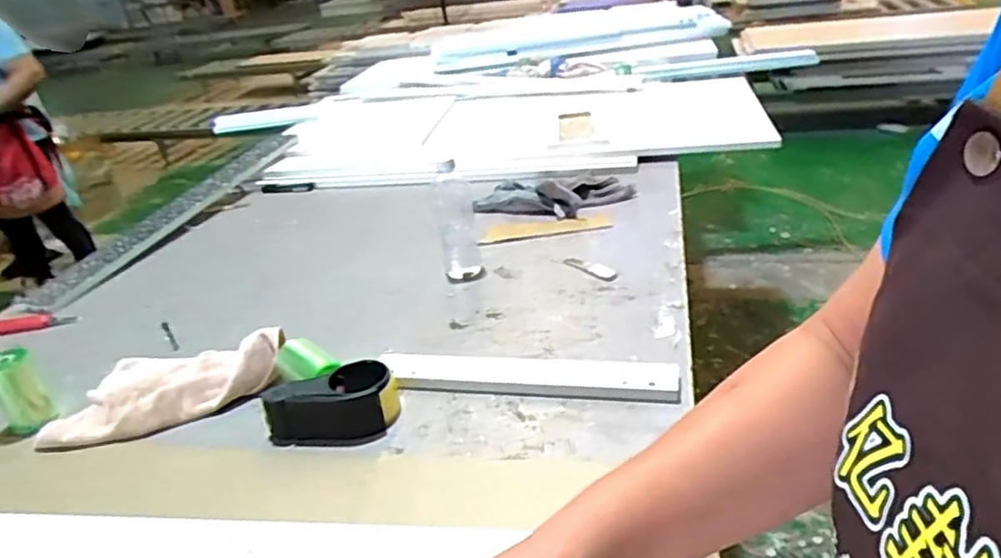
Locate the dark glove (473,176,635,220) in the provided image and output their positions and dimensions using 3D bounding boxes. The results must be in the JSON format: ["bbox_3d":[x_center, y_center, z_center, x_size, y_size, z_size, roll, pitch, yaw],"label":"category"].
[{"bbox_3d":[0.103,-0.172,1.280,0.318,0.048,0.151,-6,32,-1],"label":"dark glove"}]

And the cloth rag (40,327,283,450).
[{"bbox_3d":[-0.432,0.127,0.851,0.276,0.050,0.177,-6,32,0],"label":"cloth rag"}]

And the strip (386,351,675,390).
[{"bbox_3d":[0.032,0.118,0.826,0.374,0.021,0.051,1,32,12],"label":"strip"}]

